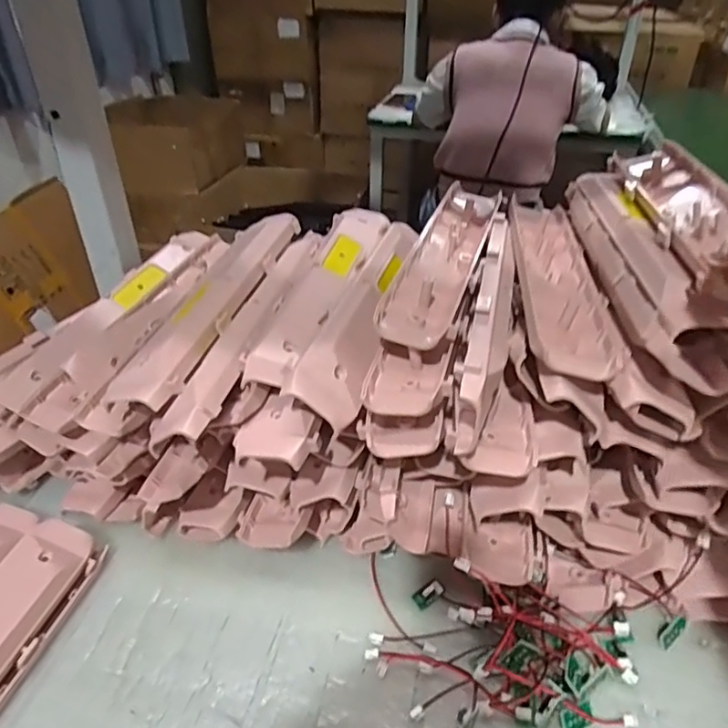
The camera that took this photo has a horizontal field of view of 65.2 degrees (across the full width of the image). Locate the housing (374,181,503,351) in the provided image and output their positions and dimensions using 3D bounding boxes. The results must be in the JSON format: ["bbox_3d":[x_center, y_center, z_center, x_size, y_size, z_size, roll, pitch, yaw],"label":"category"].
[{"bbox_3d":[0.072,-0.091,0.486,0.053,0.035,0.265,12,38,15],"label":"housing"}]

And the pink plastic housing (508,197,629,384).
[{"bbox_3d":[0.147,-0.066,0.437,0.056,0.024,0.262,6,36,7],"label":"pink plastic housing"}]

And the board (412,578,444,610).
[{"bbox_3d":[0.053,0.183,0.459,0.028,0.008,0.013,-23,40,-28],"label":"board"}]

